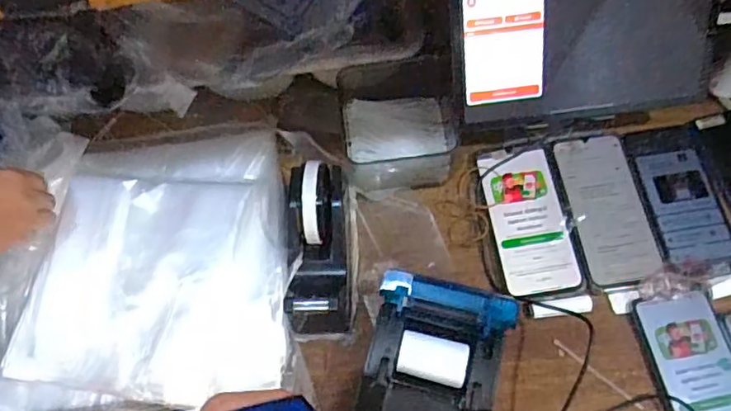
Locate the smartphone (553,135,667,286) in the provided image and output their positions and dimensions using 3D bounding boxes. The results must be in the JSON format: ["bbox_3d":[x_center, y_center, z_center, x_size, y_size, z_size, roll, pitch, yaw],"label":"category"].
[{"bbox_3d":[0.252,0.001,0.596,0.079,0.010,0.164,-8,65,-1],"label":"smartphone"}]

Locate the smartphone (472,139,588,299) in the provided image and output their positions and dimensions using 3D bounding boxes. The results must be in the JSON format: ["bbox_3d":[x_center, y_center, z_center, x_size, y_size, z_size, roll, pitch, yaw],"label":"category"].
[{"bbox_3d":[0.169,0.013,0.600,0.085,0.015,0.165,-9,65,-1],"label":"smartphone"}]

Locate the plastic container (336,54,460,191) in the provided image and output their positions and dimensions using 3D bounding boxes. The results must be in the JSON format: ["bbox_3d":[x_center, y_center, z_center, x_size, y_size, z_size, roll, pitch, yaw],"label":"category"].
[{"bbox_3d":[0.037,-0.089,0.610,0.125,0.068,0.138,-3,65,2],"label":"plastic container"}]

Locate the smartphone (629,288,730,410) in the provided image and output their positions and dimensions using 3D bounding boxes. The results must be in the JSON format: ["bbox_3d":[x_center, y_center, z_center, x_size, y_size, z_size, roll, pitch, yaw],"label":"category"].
[{"bbox_3d":[0.310,0.162,0.524,0.078,0.015,0.162,-10,65,-2],"label":"smartphone"}]

